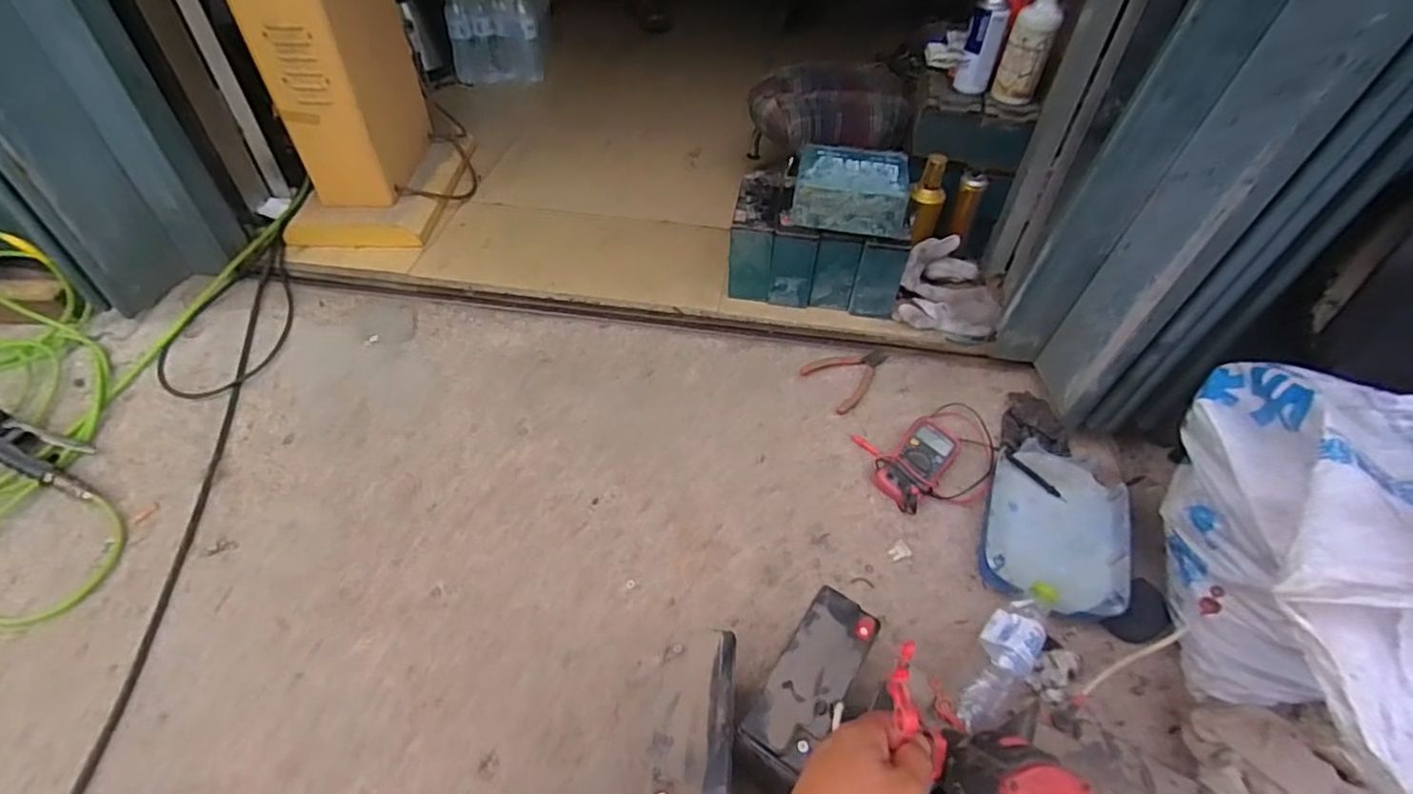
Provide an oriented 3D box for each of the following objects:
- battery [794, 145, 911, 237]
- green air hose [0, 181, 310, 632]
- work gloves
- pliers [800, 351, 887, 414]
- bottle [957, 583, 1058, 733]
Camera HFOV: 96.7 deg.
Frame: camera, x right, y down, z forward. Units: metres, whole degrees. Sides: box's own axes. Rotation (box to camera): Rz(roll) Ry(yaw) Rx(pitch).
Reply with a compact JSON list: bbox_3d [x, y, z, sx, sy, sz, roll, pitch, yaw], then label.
[{"bbox_3d":[0.240,-0.352,1.049,0.180,0.066,0.152,9,46,6],"label":"battery"},{"bbox_3d":[-1.161,-0.109,1.020,0.684,0.149,0.865,0,46,-2],"label":"green air hose"},{"bbox_3d":[0.442,-0.193,1.145,0.182,0.077,0.197,17,55,11],"label":"work gloves"},{"bbox_3d":[0.244,-0.042,1.057,0.141,0.014,0.109,-25,52,-24],"label":"pliers"},{"bbox_3d":[0.364,0.316,0.767,0.066,0.071,0.211,33,53,26],"label":"bottle"}]

